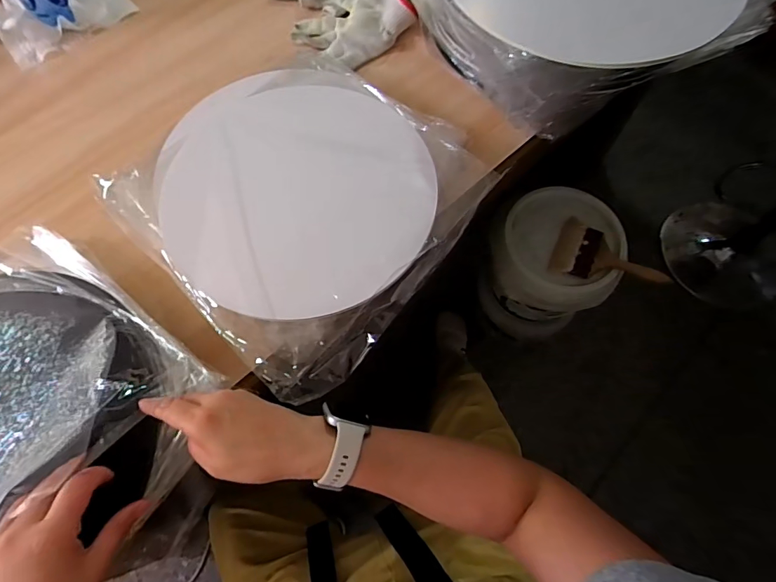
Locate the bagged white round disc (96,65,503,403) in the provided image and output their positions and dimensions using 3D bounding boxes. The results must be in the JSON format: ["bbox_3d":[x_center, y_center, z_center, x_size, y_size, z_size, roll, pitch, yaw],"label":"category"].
[{"bbox_3d":[-0.102,-0.114,0.496,0.359,0.038,0.342,36,73,15],"label":"bagged white round disc"}]

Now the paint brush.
[{"bbox_3d":[0.440,-0.060,0.855,0.214,0.039,0.120,24,71,10],"label":"paint brush"}]

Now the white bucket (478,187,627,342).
[{"bbox_3d":[0.369,-0.044,1.018,0.258,0.337,0.244,0,68,1],"label":"white bucket"}]

